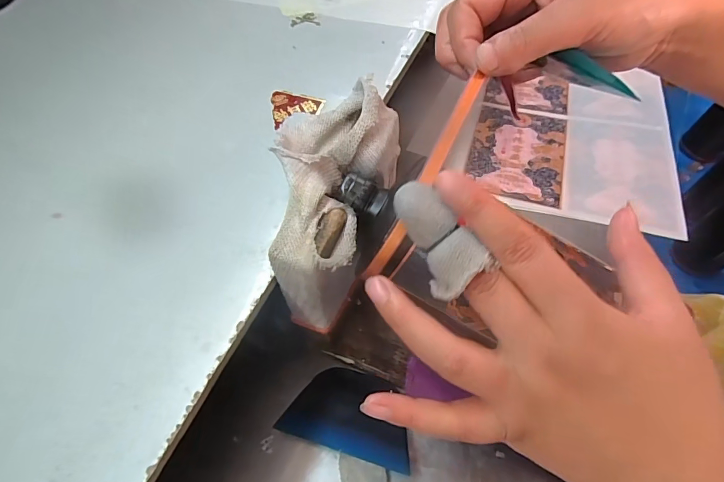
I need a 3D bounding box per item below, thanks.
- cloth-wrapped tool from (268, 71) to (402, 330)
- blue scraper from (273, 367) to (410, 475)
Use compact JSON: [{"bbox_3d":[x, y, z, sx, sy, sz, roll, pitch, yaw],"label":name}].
[{"bbox_3d":[-0.015,-0.030,0.229,0.067,0.042,0.126,6,58,5],"label":"cloth-wrapped tool"},{"bbox_3d":[-0.006,0.115,0.281,0.084,0.007,0.055,14,43,12],"label":"blue scraper"}]

